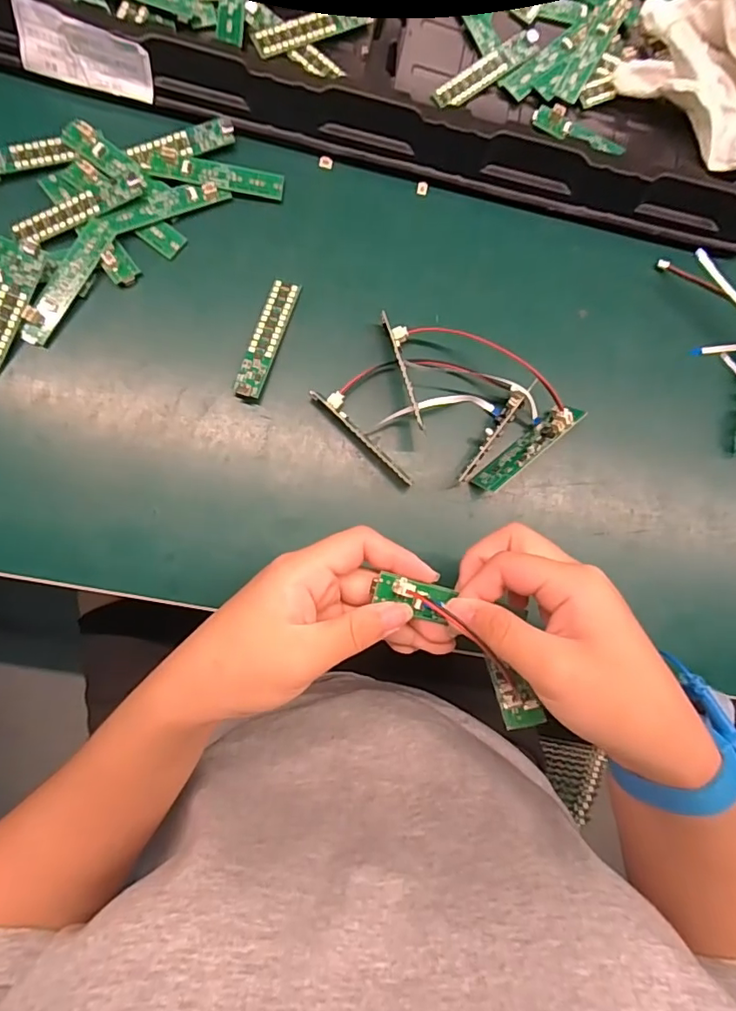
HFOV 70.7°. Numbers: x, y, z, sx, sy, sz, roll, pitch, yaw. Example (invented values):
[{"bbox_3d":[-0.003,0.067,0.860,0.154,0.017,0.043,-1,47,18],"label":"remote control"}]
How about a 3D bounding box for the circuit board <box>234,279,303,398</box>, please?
[{"bbox_3d":[-0.064,-0.106,0.330,0.017,0.010,0.081,19,82,-4],"label":"circuit board"}]

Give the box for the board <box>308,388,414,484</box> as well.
[{"bbox_3d":[-0.001,-0.044,0.327,0.082,0.016,0.015,42,81,-1],"label":"board"}]

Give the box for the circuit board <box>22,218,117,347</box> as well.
[{"bbox_3d":[-0.184,-0.137,0.318,0.017,0.004,0.085,32,84,-23],"label":"circuit board"}]

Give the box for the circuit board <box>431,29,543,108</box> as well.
[{"bbox_3d":[0.084,-0.301,0.357,0.087,0.007,0.019,-37,89,-9],"label":"circuit board"}]

